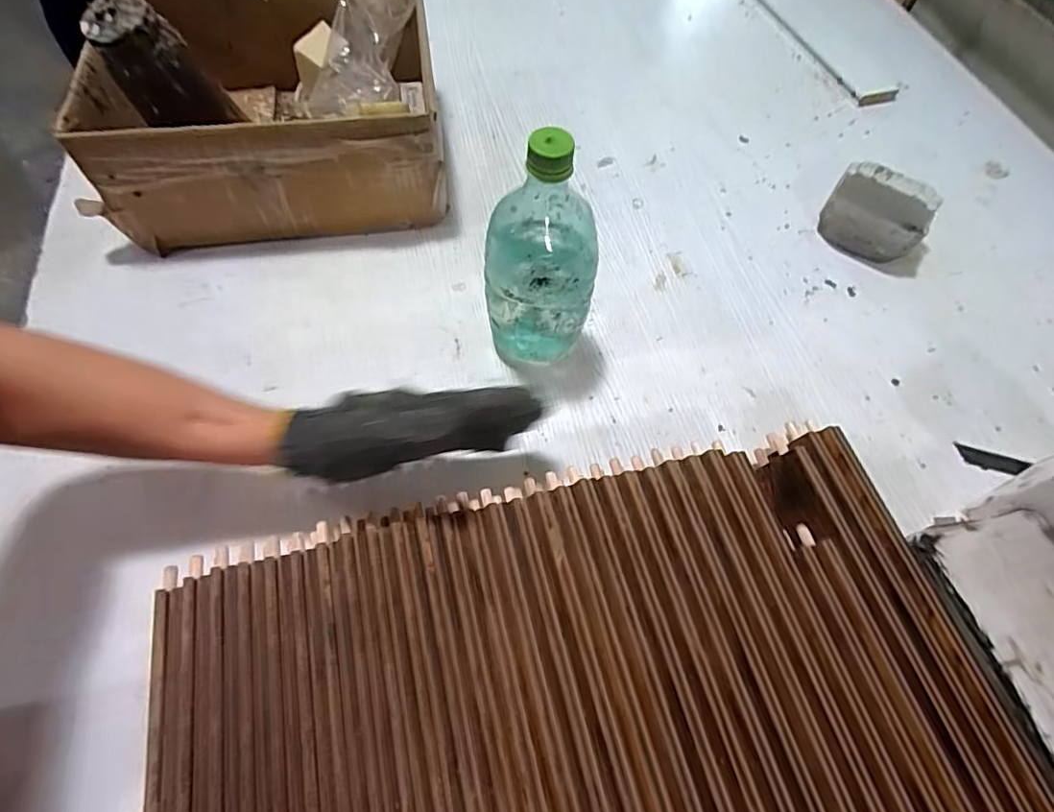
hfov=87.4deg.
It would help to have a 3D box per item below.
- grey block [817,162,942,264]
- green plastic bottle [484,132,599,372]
[{"bbox_3d":[0.369,-0.201,0.590,0.098,0.054,0.090,33,65,15],"label":"grey block"},{"bbox_3d":[0.010,-0.118,0.436,0.082,0.201,0.073,-1,61,-3],"label":"green plastic bottle"}]

